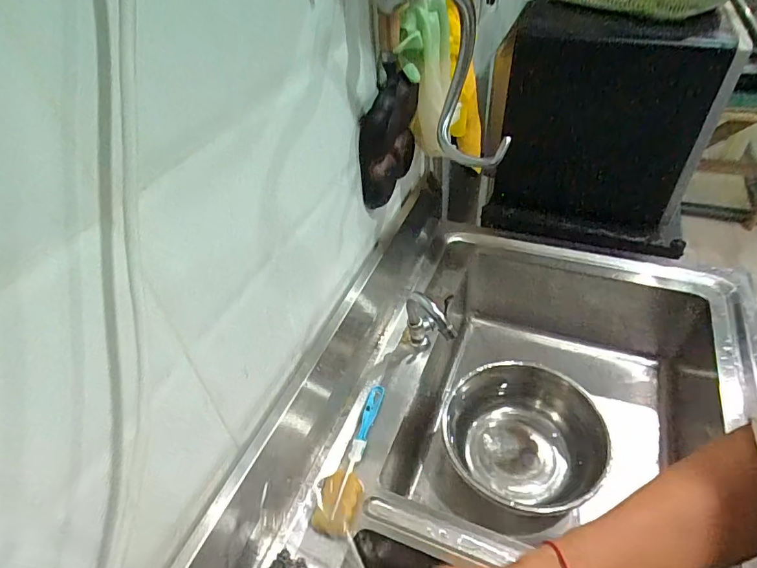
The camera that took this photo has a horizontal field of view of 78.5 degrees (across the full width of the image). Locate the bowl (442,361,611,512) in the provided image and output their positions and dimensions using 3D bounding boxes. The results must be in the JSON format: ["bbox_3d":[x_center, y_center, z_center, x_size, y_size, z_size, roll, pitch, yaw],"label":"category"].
[{"bbox_3d":[0.243,0.260,0.785,0.237,0.113,0.244,-3,43,3],"label":"bowl"}]

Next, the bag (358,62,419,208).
[{"bbox_3d":[0.021,-0.228,0.713,0.042,0.182,0.150,16,47,21],"label":"bag"}]

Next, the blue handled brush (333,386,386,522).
[{"bbox_3d":[-0.027,0.220,0.637,0.023,0.023,0.201,8,44,14],"label":"blue handled brush"}]

